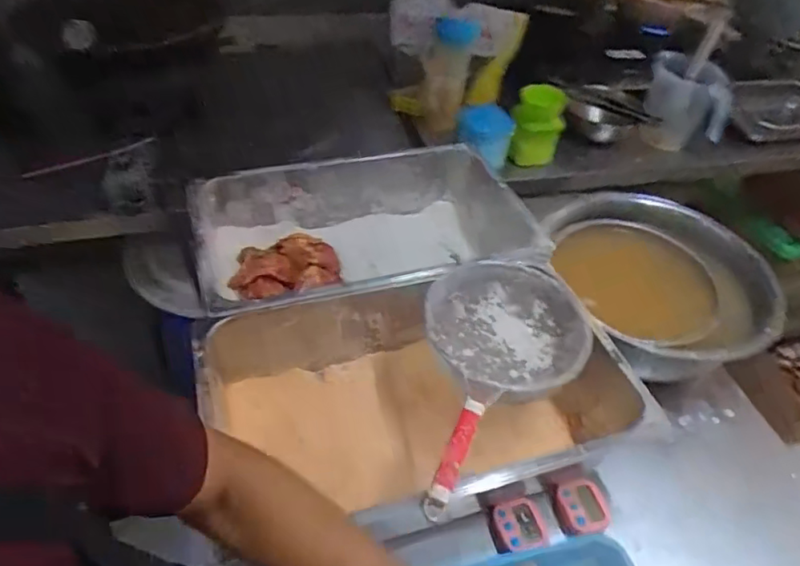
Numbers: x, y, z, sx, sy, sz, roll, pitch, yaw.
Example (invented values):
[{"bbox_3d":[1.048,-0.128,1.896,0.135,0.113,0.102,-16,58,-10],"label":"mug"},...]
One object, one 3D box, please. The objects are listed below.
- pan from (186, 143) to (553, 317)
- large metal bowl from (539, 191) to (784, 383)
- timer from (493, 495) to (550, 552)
[{"bbox_3d":[-0.056,-0.047,1.008,0.552,0.205,0.333,-11,47,-15],"label":"pan"},{"bbox_3d":[0.434,0.010,0.951,0.333,0.132,0.328,4,45,-1],"label":"large metal bowl"},{"bbox_3d":[0.153,0.306,0.720,0.061,0.014,0.061,-8,47,-13],"label":"timer"}]

